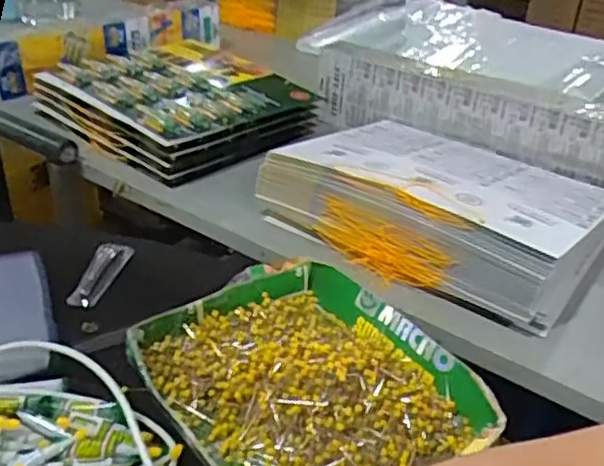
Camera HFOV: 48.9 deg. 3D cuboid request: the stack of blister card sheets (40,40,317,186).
[{"bbox_3d":[-0.165,-0.187,0.940,0.304,0.080,0.312,-24,41,-37],"label":"stack of blister card sheets"}]

